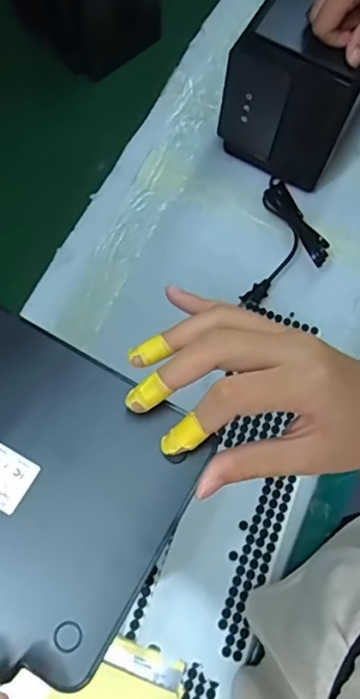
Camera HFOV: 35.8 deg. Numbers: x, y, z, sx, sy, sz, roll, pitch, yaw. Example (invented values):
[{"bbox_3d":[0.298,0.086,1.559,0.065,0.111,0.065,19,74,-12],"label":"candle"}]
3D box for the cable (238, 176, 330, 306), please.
[{"bbox_3d":[0.133,-0.136,0.668,0.082,0.053,0.182,13,71,4],"label":"cable"}]

